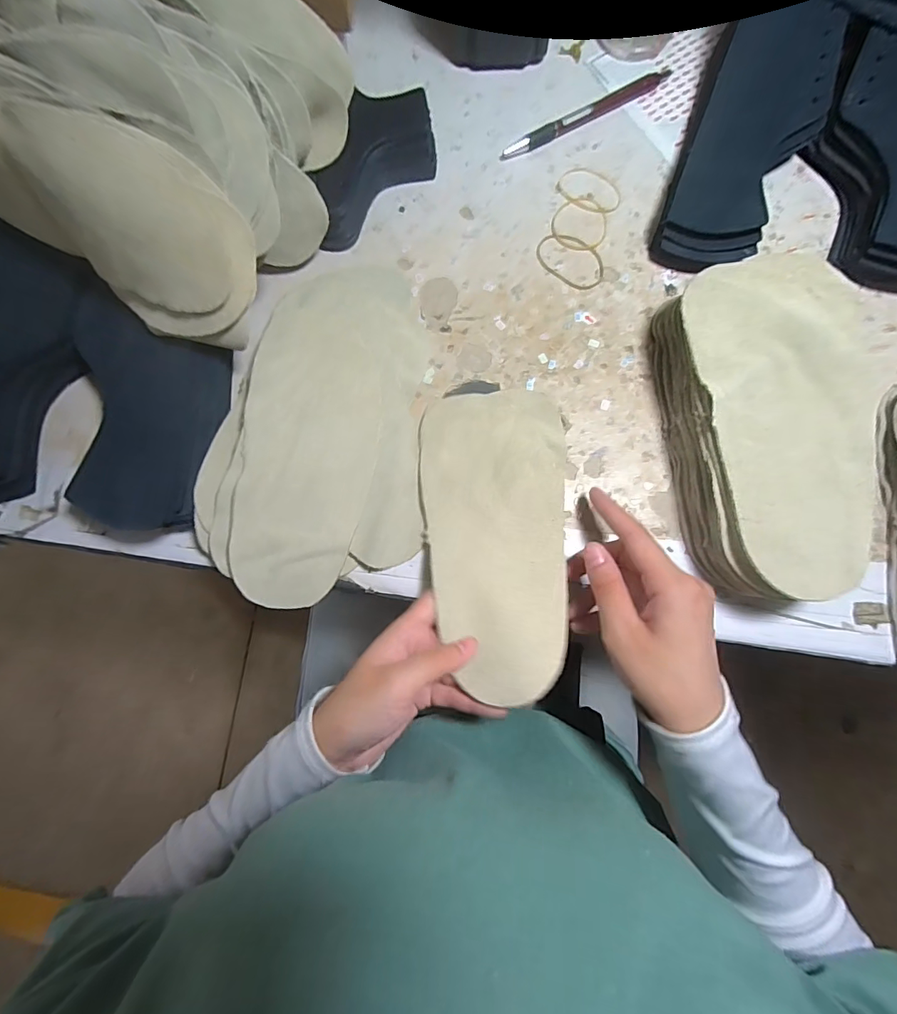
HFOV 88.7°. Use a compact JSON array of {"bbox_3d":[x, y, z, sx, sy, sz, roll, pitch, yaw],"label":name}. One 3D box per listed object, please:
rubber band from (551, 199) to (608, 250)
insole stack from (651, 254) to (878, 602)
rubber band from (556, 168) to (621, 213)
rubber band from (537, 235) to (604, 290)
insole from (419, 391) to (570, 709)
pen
[{"bbox_3d":[0.102,-0.220,0.355,0.042,0.004,0.045,11,82,5],"label":"rubber band"},{"bbox_3d":[0.202,-0.050,0.296,0.101,0.052,0.206,-4,81,3],"label":"insole stack"},{"bbox_3d":[0.111,-0.248,0.360,0.051,0.004,0.034,26,84,7],"label":"rubber band"},{"bbox_3d":[0.094,-0.190,0.350,0.056,0.004,0.036,38,85,8],"label":"rubber band"},{"bbox_3d":[0.034,0.017,0.302,0.097,0.017,0.199,-4,70,3],"label":"insole"},{"bbox_3d":[0.111,-0.315,0.364,0.151,0.010,0.017,-28,80,-1],"label":"pen"}]

